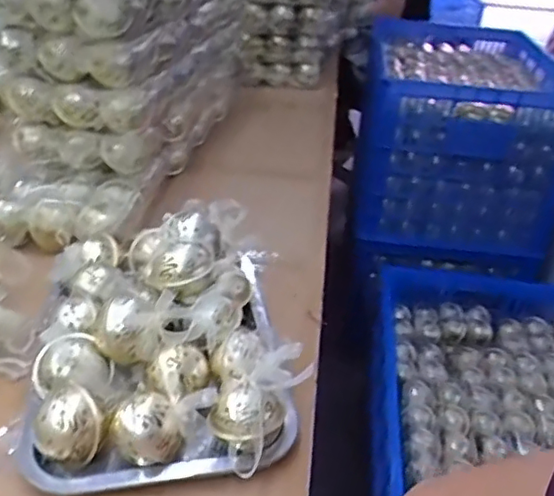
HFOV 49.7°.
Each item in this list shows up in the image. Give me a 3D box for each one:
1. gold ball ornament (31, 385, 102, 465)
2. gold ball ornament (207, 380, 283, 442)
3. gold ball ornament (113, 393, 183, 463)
[{"bbox_3d":[-0.153,0.134,0.442,0.044,0.045,0.040,-19,40,-33],"label":"gold ball ornament"},{"bbox_3d":[-0.022,0.131,0.459,0.048,0.050,0.043,17,34,19],"label":"gold ball ornament"},{"bbox_3d":[-0.096,0.138,0.445,0.043,0.045,0.043,4,32,-2],"label":"gold ball ornament"}]

